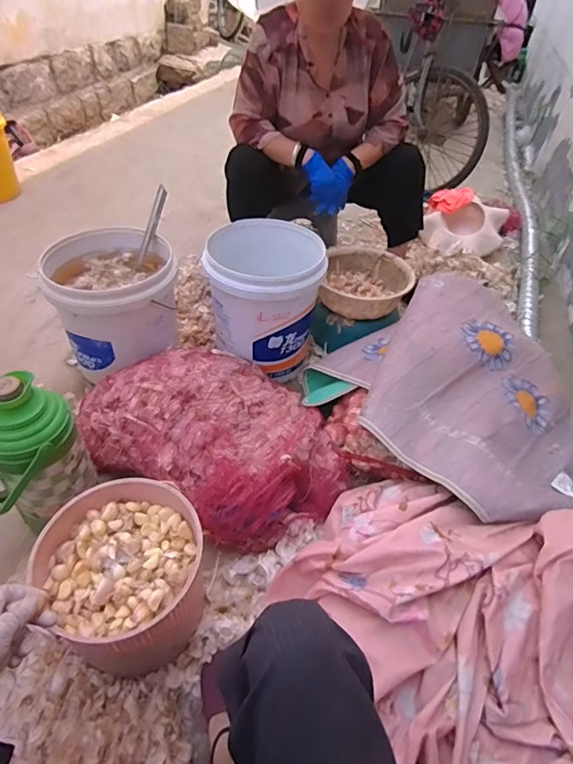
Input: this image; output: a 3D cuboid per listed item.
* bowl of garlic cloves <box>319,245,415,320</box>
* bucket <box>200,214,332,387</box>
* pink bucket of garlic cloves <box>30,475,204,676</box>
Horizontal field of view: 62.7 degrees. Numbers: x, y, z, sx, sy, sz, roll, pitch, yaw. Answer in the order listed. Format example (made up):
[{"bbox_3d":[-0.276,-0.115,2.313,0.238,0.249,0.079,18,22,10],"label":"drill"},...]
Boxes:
[{"bbox_3d":[0.253,-0.324,1.488,0.267,0.078,0.295,8,44,4],"label":"bowl of garlic cloves"},{"bbox_3d":[-0.059,-0.229,1.289,0.285,0.303,0.299,2,44,-3],"label":"bucket"},{"bbox_3d":[-0.265,0.326,0.789,0.226,0.216,0.249,7,44,2],"label":"pink bucket of garlic cloves"}]

